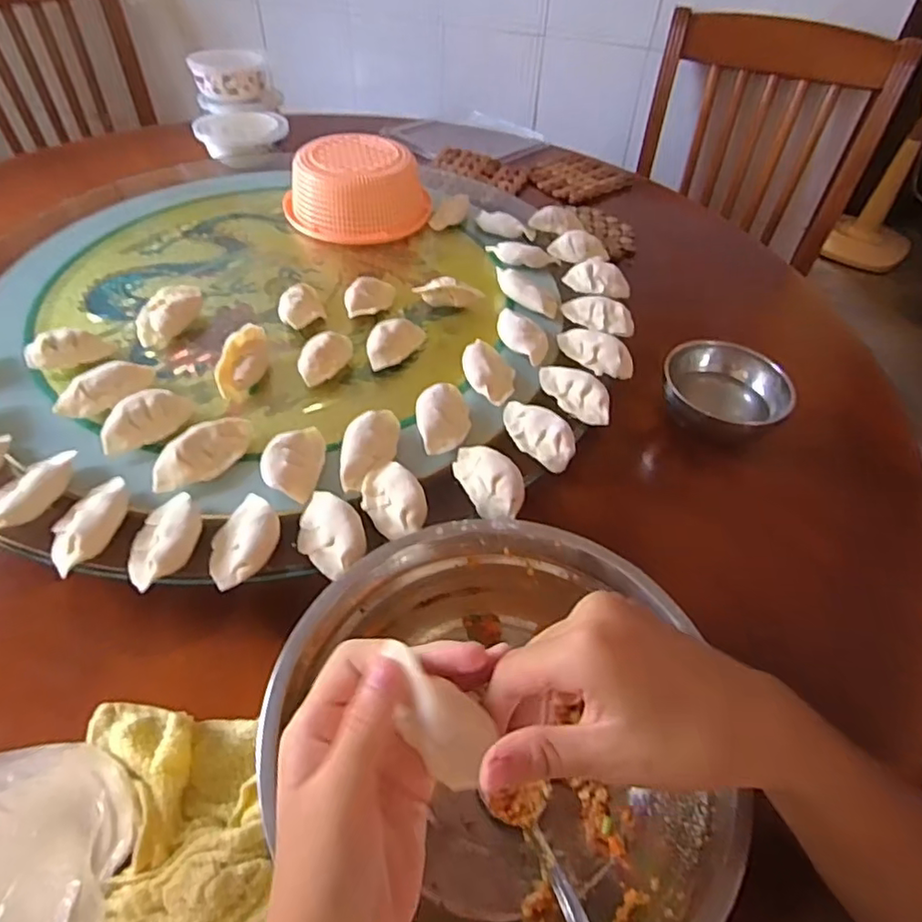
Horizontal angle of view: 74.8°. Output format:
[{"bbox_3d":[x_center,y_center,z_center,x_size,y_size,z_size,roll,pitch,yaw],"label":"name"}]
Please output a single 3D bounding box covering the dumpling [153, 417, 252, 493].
[{"bbox_3d":[-0.189,-0.006,0.444,0.036,0.023,0.079,27,52,20],"label":"dumpling"}]

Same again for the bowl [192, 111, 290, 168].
[{"bbox_3d":[-0.317,-0.474,0.876,0.128,0.039,0.129,-14,50,-16],"label":"bowl"}]

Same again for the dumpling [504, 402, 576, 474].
[{"bbox_3d":[0.059,-0.023,0.476,0.031,0.022,0.071,-33,57,-28],"label":"dumpling"}]

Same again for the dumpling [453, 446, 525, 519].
[{"bbox_3d":[0.021,0.012,0.440,0.036,0.023,0.067,-21,52,-20],"label":"dumpling"}]

